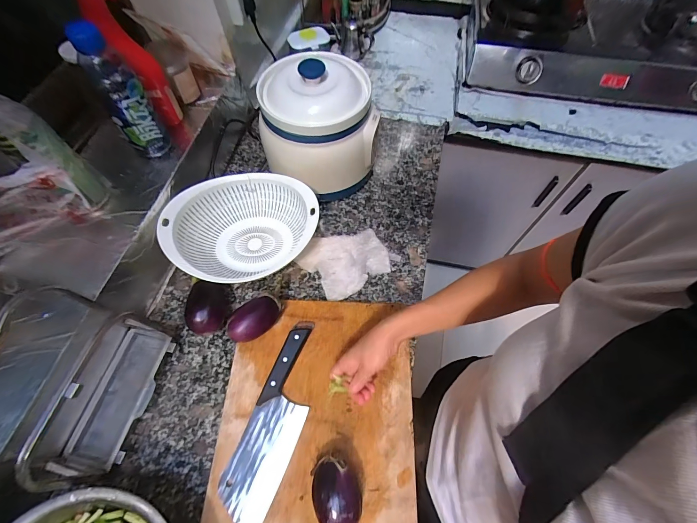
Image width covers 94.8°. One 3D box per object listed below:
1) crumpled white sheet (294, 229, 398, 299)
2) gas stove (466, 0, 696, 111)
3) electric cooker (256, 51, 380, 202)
[{"bbox_3d":[-0.001,-0.010,0.634,0.161,0.031,0.129,-32,66,-15],"label":"crumpled white sheet"},{"bbox_3d":[0.691,-0.616,0.894,0.688,0.149,0.437,9,62,5],"label":"gas stove"},{"bbox_3d":[-0.061,-0.263,0.657,0.213,0.232,0.194,0,62,1],"label":"electric cooker"}]

